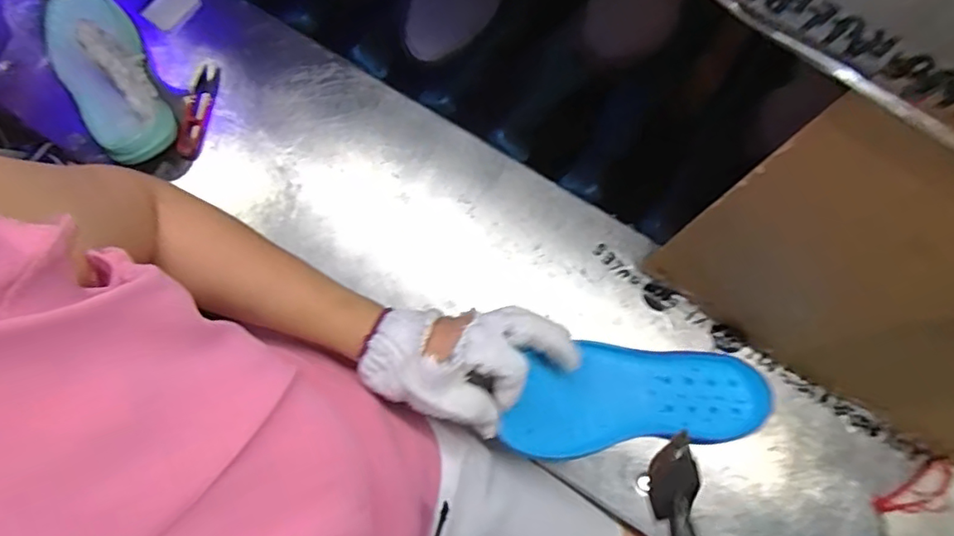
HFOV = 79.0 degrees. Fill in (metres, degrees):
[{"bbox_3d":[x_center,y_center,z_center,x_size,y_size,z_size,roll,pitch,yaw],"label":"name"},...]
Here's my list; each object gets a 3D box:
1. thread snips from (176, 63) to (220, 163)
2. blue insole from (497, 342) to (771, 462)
[{"bbox_3d":[-0.288,-0.160,0.595,0.027,0.010,0.099,11,78,2],"label":"thread snips"},{"bbox_3d":[0.133,0.109,0.488,0.238,0.022,0.086,-3,78,-15],"label":"blue insole"}]

